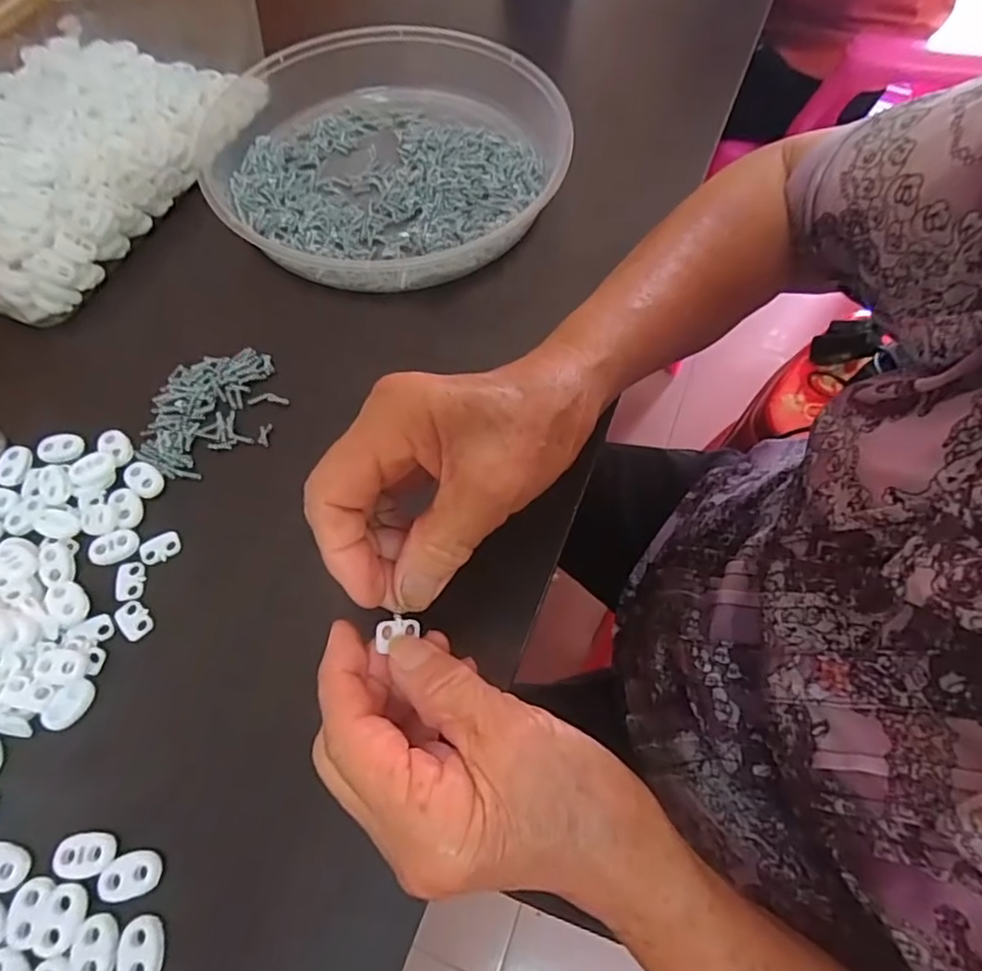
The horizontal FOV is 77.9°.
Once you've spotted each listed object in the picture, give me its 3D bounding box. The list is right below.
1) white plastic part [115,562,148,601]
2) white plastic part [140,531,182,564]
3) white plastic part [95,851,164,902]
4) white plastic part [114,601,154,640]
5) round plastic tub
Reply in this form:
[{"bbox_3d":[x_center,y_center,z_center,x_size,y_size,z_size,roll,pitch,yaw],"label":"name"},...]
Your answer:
[{"bbox_3d":[-0.174,0.045,0.291,0.014,0.004,0.019,-4,64,-4],"label":"white plastic part"},{"bbox_3d":[-0.164,0.030,0.299,0.019,0.004,0.014,-21,67,-12],"label":"white plastic part"},{"bbox_3d":[-0.140,0.151,0.235,0.022,0.004,0.015,-18,66,-11],"label":"white plastic part"},{"bbox_3d":[-0.167,0.062,0.283,0.012,0.004,0.019,-40,72,-19],"label":"white plastic part"},{"bbox_3d":[-0.070,-0.225,0.407,0.226,0.040,0.231,1,64,-2],"label":"round plastic tub"}]

